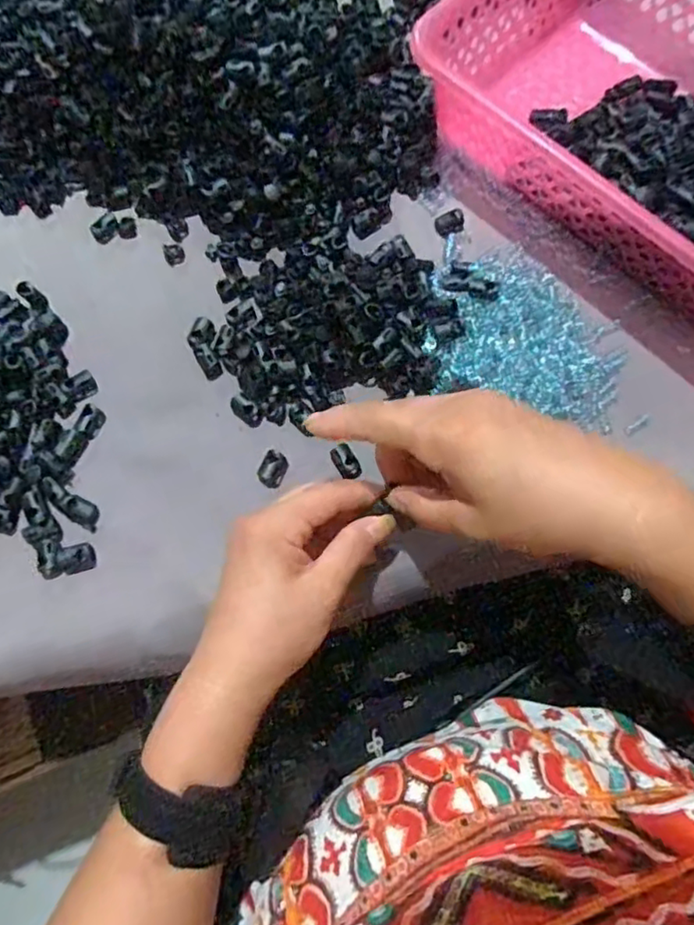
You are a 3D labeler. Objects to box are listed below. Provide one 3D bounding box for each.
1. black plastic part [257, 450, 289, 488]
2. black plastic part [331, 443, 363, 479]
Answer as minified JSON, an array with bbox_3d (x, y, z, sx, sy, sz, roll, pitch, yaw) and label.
[{"bbox_3d":[-0.046,0.004,0.385,0.015,0.008,0.022,21,74,7],"label":"black plastic part"},{"bbox_3d":[-0.001,-0.001,0.384,0.013,0.009,0.020,-33,75,-10],"label":"black plastic part"}]

